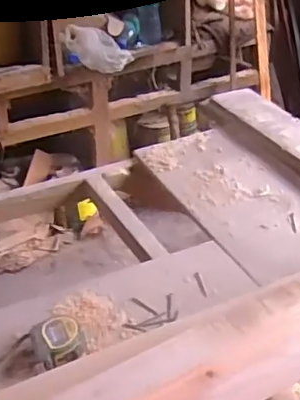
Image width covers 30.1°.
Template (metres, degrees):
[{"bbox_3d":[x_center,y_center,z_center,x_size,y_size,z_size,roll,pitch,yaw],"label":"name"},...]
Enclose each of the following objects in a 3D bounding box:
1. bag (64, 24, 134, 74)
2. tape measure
[{"bbox_3d":[-0.176,-0.502,1.870,0.249,0.123,0.072,22,17,-28],"label":"bag"},{"bbox_3d":[-0.122,0.194,0.747,0.073,0.046,0.078,-10,34,-11],"label":"tape measure"}]

